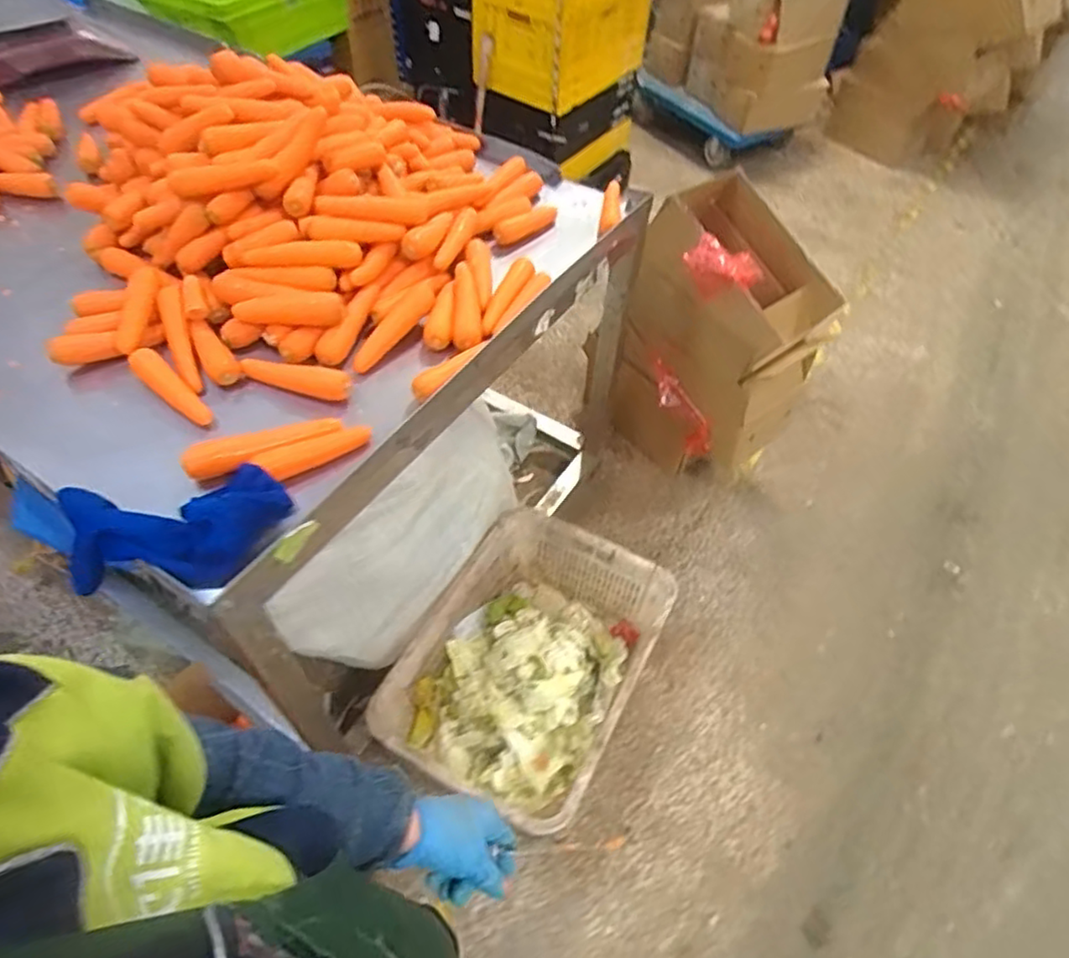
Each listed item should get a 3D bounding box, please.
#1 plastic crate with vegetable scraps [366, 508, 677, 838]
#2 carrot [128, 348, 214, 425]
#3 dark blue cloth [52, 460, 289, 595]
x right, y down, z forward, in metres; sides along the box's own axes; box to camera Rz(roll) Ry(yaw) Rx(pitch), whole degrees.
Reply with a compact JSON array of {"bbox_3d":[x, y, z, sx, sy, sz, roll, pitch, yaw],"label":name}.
[{"bbox_3d":[-0.005,0.409,1.482,0.432,0.281,0.596,26,57,14],"label":"plastic crate with vegetable scraps"},{"bbox_3d":[-0.537,-0.137,0.972,0.168,0.032,0.040,36,59,20],"label":"carrot"},{"bbox_3d":[-0.437,0.057,0.802,0.268,0.061,0.139,-7,55,-9],"label":"dark blue cloth"}]

